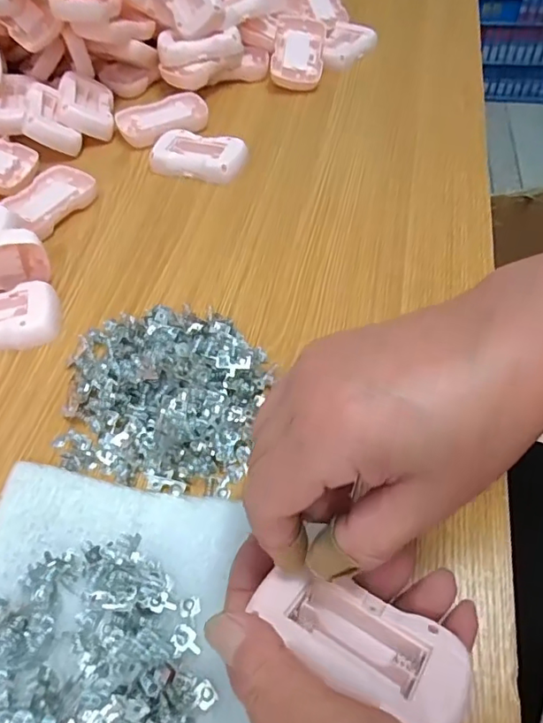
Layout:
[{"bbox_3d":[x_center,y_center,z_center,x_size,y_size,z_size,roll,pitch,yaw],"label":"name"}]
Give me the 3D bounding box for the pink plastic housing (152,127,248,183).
[{"bbox_3d":[-0.065,-0.188,0.490,0.083,0.021,0.048,14,54,15],"label":"pink plastic housing"}]

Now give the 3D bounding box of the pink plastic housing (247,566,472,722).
[{"bbox_3d":[0.034,0.112,0.210,0.080,0.018,0.039,21,33,20],"label":"pink plastic housing"}]

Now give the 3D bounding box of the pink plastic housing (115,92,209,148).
[{"bbox_3d":[-0.108,-0.242,0.532,0.085,0.018,0.047,-21,53,-13],"label":"pink plastic housing"}]

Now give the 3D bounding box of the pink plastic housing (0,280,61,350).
[{"bbox_3d":[-0.192,-0.029,0.377,0.079,0.019,0.048,-12,51,-5],"label":"pink plastic housing"}]

